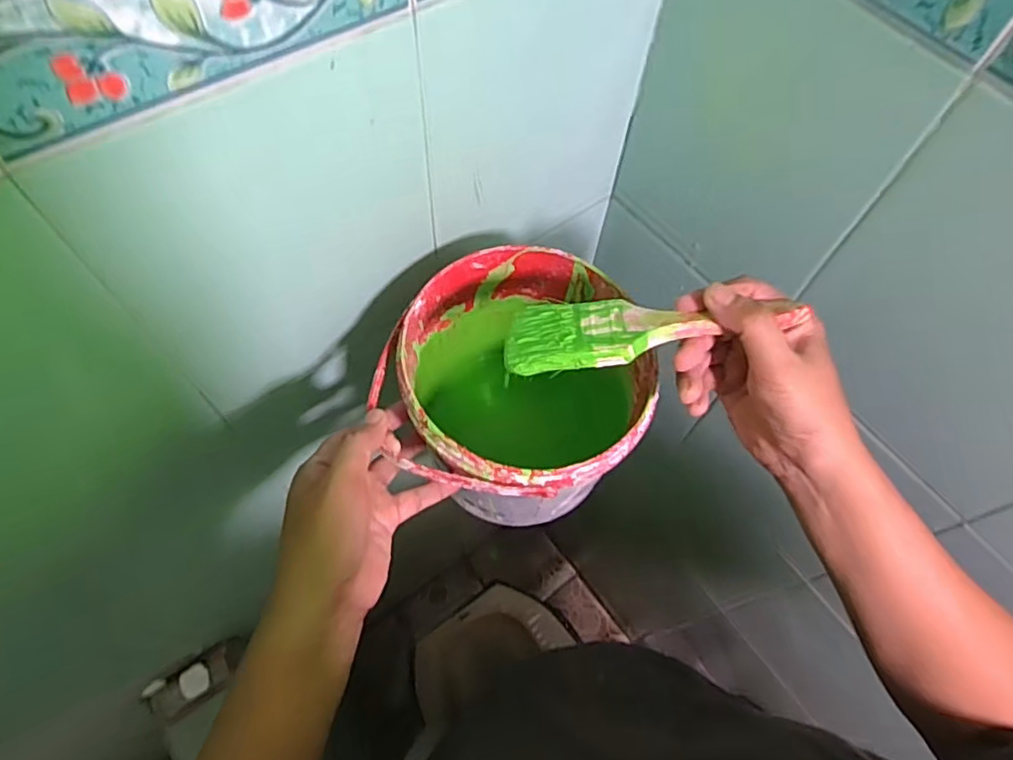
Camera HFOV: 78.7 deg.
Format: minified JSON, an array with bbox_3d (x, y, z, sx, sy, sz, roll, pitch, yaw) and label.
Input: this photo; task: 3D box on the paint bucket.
[{"bbox_3d":[0.004,0.031,0.524,0.185,0.228,0.184,1,63,-2],"label":"paint bucket"}]

